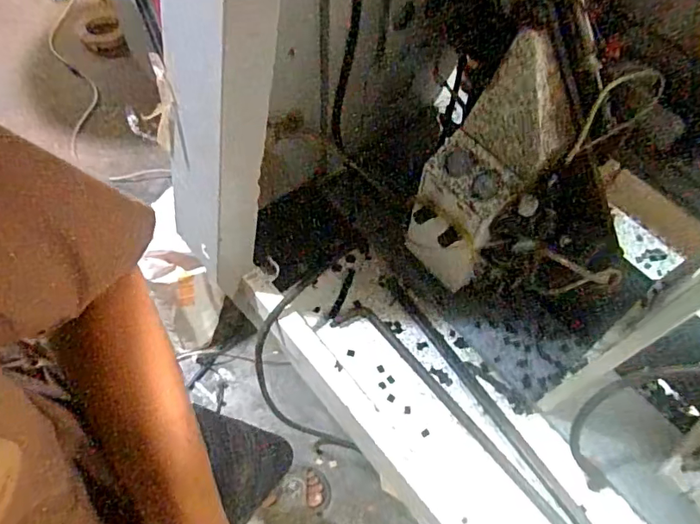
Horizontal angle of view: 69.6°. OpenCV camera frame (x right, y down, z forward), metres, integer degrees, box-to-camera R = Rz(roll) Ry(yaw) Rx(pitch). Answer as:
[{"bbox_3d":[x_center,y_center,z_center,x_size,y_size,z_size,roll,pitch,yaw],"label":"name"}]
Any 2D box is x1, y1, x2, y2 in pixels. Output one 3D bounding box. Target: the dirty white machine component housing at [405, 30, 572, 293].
[{"bbox_3d":[0.247,-0.158,0.941,0.187,0.487,0.100,35,29,17],"label":"dirty white machine component housing"}]

